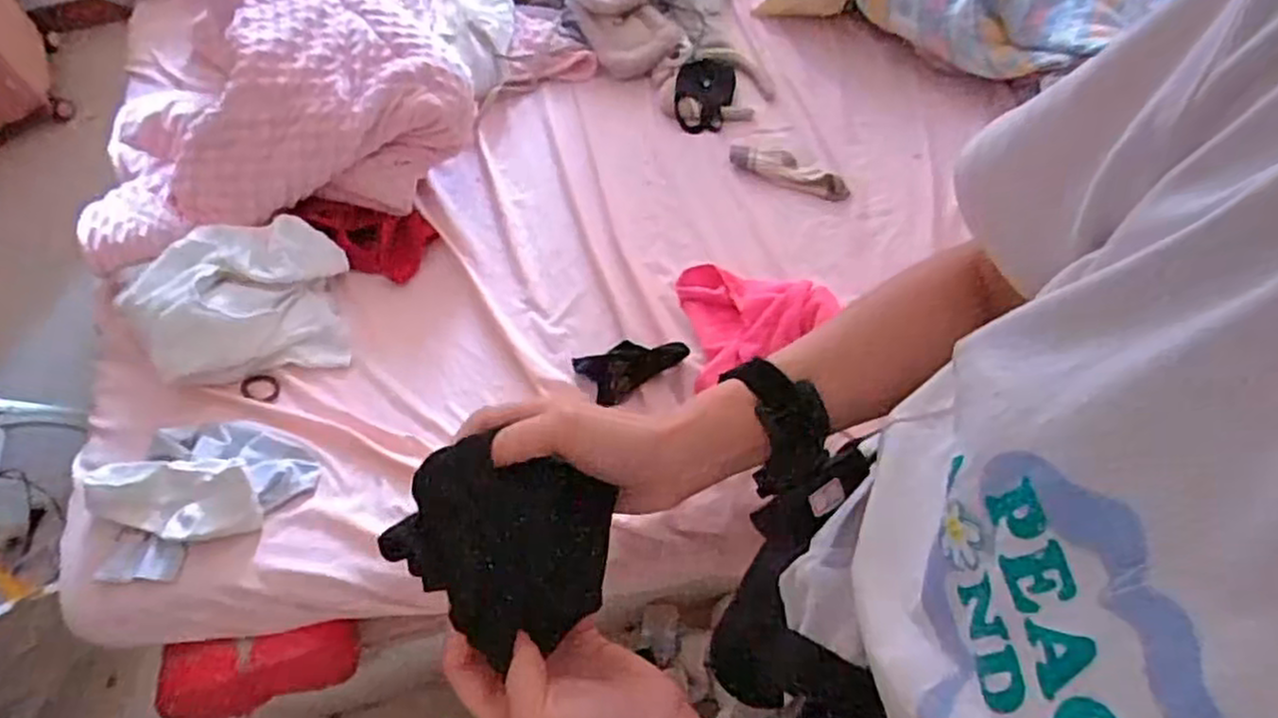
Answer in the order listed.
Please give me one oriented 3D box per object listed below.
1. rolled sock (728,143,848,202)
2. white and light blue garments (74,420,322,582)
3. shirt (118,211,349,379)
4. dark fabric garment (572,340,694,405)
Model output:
[{"bbox_3d":[0.222,-0.280,1.097,0.182,0.013,0.057,21,64,15],"label":"rolled sock"},{"bbox_3d":[-0.487,0.151,0.816,0.248,0.065,0.168,-13,60,-3],"label":"white and light blue garments"},{"bbox_3d":[-0.496,-0.065,0.918,0.255,0.118,0.182,-20,61,-7],"label":"shirt"},{"bbox_3d":[-0.013,0.016,0.902,0.141,0.049,0.066,0,60,5],"label":"dark fabric garment"}]

